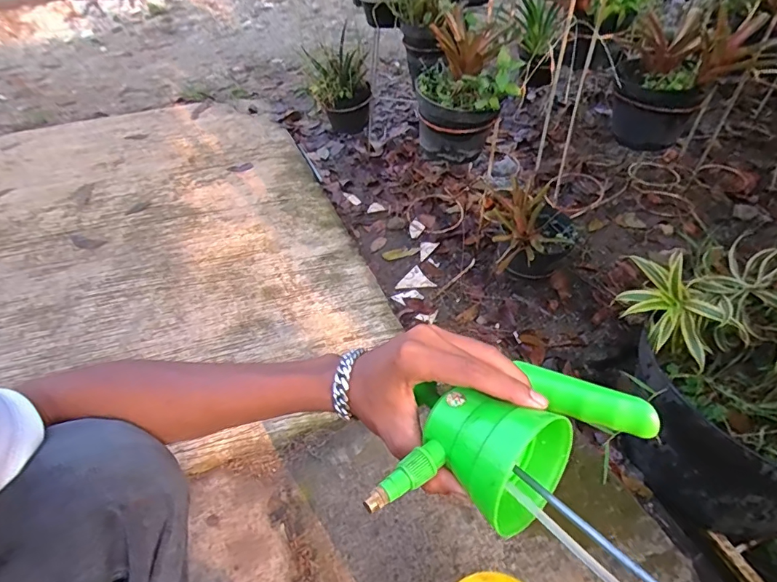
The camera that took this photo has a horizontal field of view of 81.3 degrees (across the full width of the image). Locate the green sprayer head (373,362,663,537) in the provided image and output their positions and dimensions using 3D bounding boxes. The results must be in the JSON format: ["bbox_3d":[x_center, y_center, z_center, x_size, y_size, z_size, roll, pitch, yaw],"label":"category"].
[{"bbox_3d":[0.076,0.092,0.288,0.181,0.070,0.084,-9,42,-24],"label":"green sprayer head"}]

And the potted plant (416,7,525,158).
[{"bbox_3d":[0.121,-0.311,0.714,0.145,0.190,0.134,2,44,6],"label":"potted plant"}]

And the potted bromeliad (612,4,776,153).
[{"bbox_3d":[0.441,-0.317,0.697,0.180,0.185,0.121,22,49,25],"label":"potted bromeliad"}]

